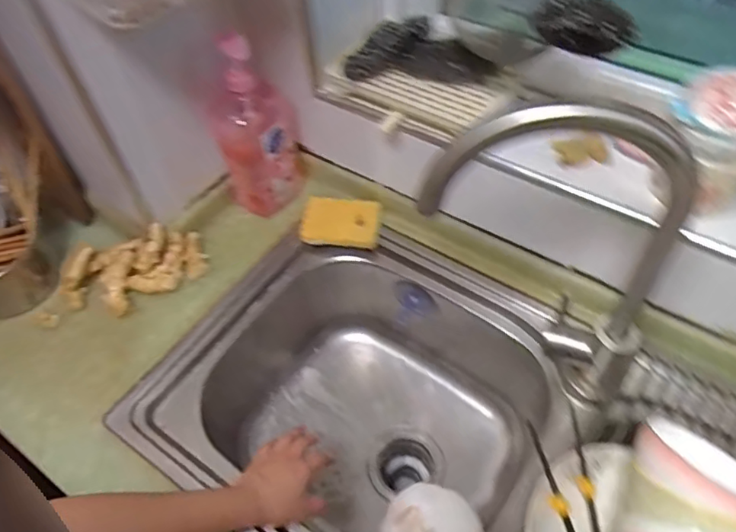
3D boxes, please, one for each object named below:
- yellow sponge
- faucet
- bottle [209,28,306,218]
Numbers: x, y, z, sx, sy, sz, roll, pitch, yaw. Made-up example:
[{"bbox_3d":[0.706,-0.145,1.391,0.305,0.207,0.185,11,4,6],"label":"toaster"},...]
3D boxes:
[{"bbox_3d":[-0.040,-0.063,0.833,0.110,0.017,0.067,5,83,7],"label":"yellow sponge"},{"bbox_3d":[0.166,0.009,0.544,0.229,0.402,0.047,4,52,10],"label":"faucet"},{"bbox_3d":[-0.155,-0.191,0.782,0.109,0.254,0.076,-16,52,-6],"label":"bottle"}]

